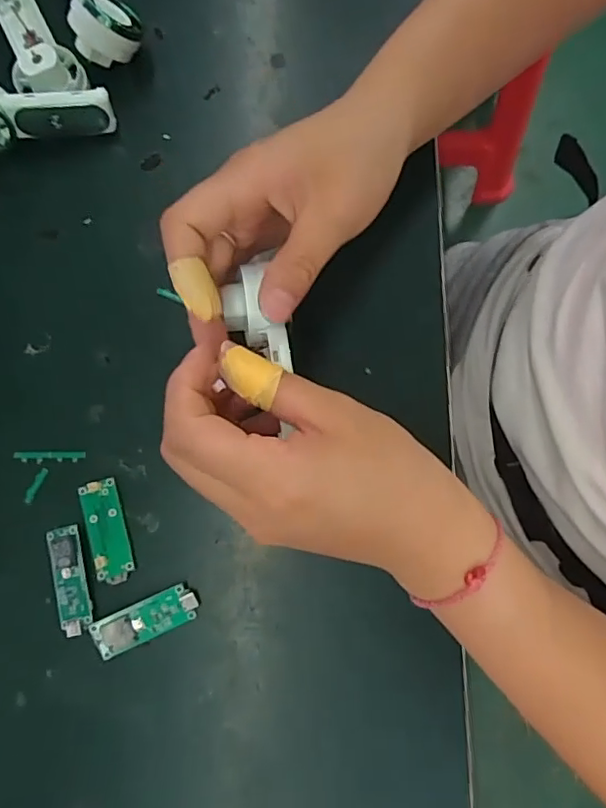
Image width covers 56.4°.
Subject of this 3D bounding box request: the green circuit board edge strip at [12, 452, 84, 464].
[{"bbox_3d":[-0.132,0.027,0.292,0.037,0.004,0.005,0,77,1],"label":"green circuit board edge strip"}]

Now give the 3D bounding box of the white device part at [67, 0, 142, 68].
[{"bbox_3d":[-0.122,-0.240,0.332,0.037,0.033,0.092,-20,77,-4],"label":"white device part"}]

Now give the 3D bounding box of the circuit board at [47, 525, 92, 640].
[{"bbox_3d":[-0.114,0.086,0.277,0.018,0.007,0.050,-15,77,-3],"label":"circuit board"}]

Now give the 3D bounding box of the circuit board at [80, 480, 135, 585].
[{"bbox_3d":[-0.098,0.063,0.282,0.019,0.004,0.050,-18,77,-3],"label":"circuit board"}]

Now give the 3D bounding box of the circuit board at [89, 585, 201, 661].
[{"bbox_3d":[-0.075,0.104,0.273,0.050,0.008,0.018,-23,78,-5],"label":"circuit board"}]

